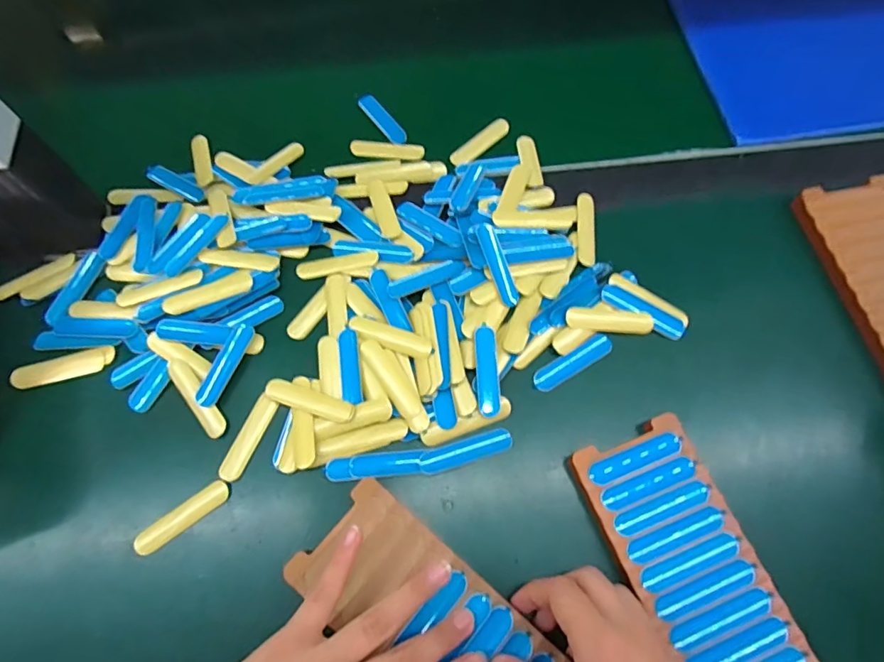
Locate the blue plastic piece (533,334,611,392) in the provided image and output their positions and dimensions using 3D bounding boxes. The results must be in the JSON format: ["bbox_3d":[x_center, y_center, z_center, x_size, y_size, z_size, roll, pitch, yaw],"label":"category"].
[{"bbox_3d":[0.092,0.022,0.352,0.062,0.004,0.015,-29,71,-10],"label":"blue plastic piece"}]

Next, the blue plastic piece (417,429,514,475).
[{"bbox_3d":[0.016,0.079,0.333,0.063,0.004,0.013,-16,69,-5],"label":"blue plastic piece"}]

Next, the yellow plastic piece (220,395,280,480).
[{"bbox_3d":[-0.130,0.072,0.338,0.016,0.004,0.057,20,70,9],"label":"yellow plastic piece"}]

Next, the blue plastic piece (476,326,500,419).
[{"bbox_3d":[0.031,0.026,0.342,0.014,0.004,0.061,-1,68,0],"label":"blue plastic piece"}]

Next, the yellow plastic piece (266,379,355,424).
[{"bbox_3d":[-0.090,0.048,0.343,0.064,0.007,0.016,19,70,8],"label":"yellow plastic piece"}]

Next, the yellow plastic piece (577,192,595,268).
[{"bbox_3d":[0.112,-0.081,0.392,0.014,0.004,0.064,5,68,3],"label":"yellow plastic piece"}]

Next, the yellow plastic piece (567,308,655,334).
[{"bbox_3d":[0.119,-0.008,0.359,0.062,0.009,0.016,2,68,2],"label":"yellow plastic piece"}]

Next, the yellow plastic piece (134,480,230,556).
[{"bbox_3d":[-0.164,0.118,0.319,0.062,0.004,0.015,-35,72,-13],"label":"yellow plastic piece"}]

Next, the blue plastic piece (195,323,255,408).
[{"bbox_3d":[-0.150,0.023,0.349,0.014,0.006,0.061,19,70,8],"label":"blue plastic piece"}]

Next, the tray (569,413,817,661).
[{"bbox_3d":[0.147,0.143,0.297,0.075,0.018,0.168,-20,69,-7],"label":"tray"}]

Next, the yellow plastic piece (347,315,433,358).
[{"bbox_3d":[-0.036,0.003,0.352,0.060,0.005,0.016,22,70,9],"label":"yellow plastic piece"}]

